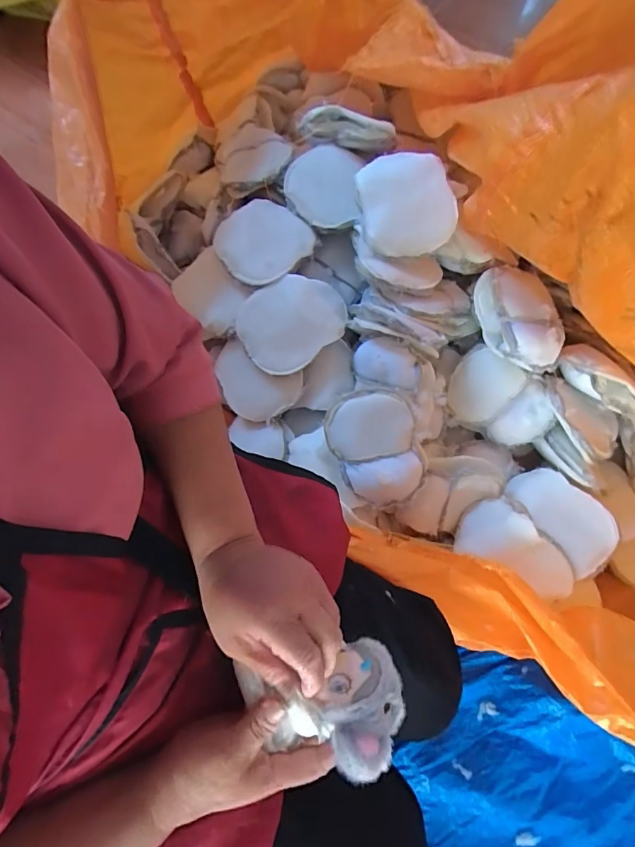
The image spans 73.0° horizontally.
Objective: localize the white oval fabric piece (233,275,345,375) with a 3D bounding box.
[{"bbox_3d":[-0.041,-0.169,0.716,0.177,0.024,0.138,-35,93,1],"label":"white oval fabric piece"}]

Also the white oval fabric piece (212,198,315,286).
[{"bbox_3d":[-0.094,-0.312,0.728,0.142,0.034,0.151,40,74,15],"label":"white oval fabric piece"}]

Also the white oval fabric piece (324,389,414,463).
[{"bbox_3d":[0.079,0.003,0.671,0.133,0.016,0.104,-11,88,12],"label":"white oval fabric piece"}]

